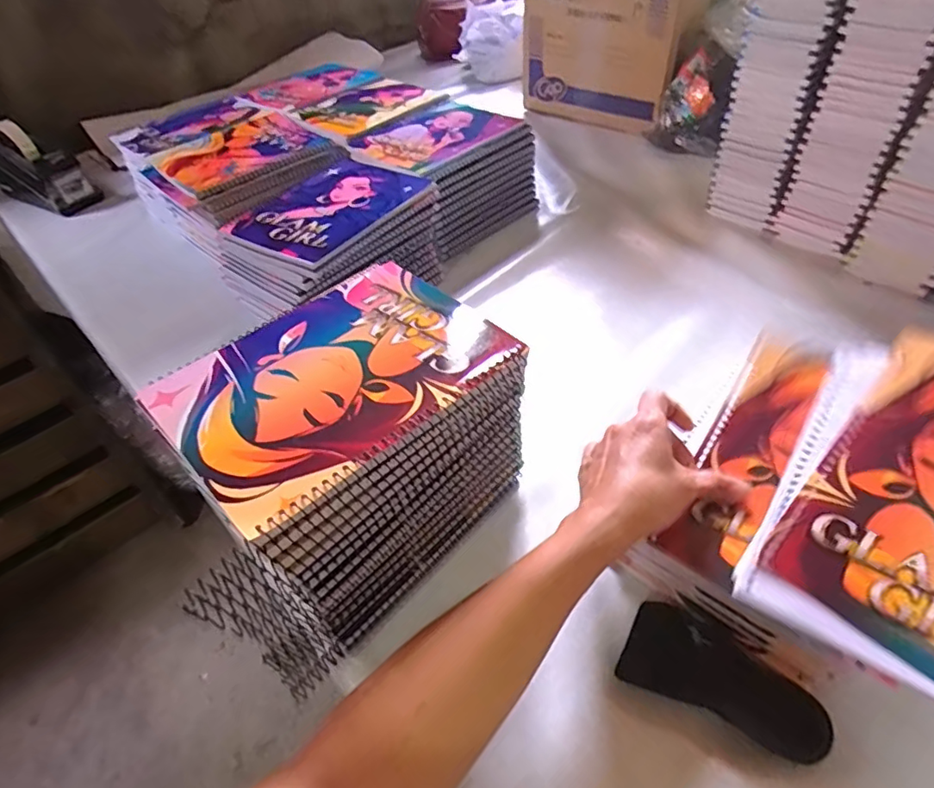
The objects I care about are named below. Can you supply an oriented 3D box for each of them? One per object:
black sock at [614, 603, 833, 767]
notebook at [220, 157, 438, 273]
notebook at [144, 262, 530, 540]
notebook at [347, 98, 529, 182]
[{"bbox_3d":[0.162,0.182,0.352,0.118,0.013,0.059,23,53,26],"label":"black sock"},{"bbox_3d":[-0.152,-0.212,0.618,0.153,0.014,0.202,26,54,28],"label":"notebook"},{"bbox_3d":[-0.082,-0.015,0.347,0.194,0.011,0.142,-37,53,-25],"label":"notebook"},{"bbox_3d":[-0.039,-0.347,0.738,0.160,0.016,0.204,29,56,30],"label":"notebook"}]

